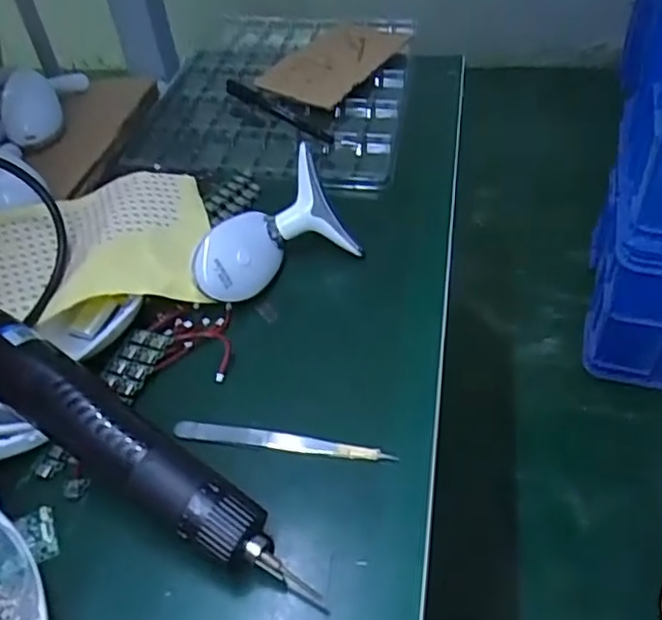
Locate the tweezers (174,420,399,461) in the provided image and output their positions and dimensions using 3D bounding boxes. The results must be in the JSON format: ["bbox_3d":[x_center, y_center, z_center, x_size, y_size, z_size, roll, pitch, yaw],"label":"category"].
[{"bbox_3d":[-0.028,0.074,0.355,0.123,0.009,0.011,4,47,12],"label":"tweezers"}]

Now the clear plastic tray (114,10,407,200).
[{"bbox_3d":[-0.033,-0.220,0.631,0.273,0.027,0.330,1,46,8],"label":"clear plastic tray"}]

